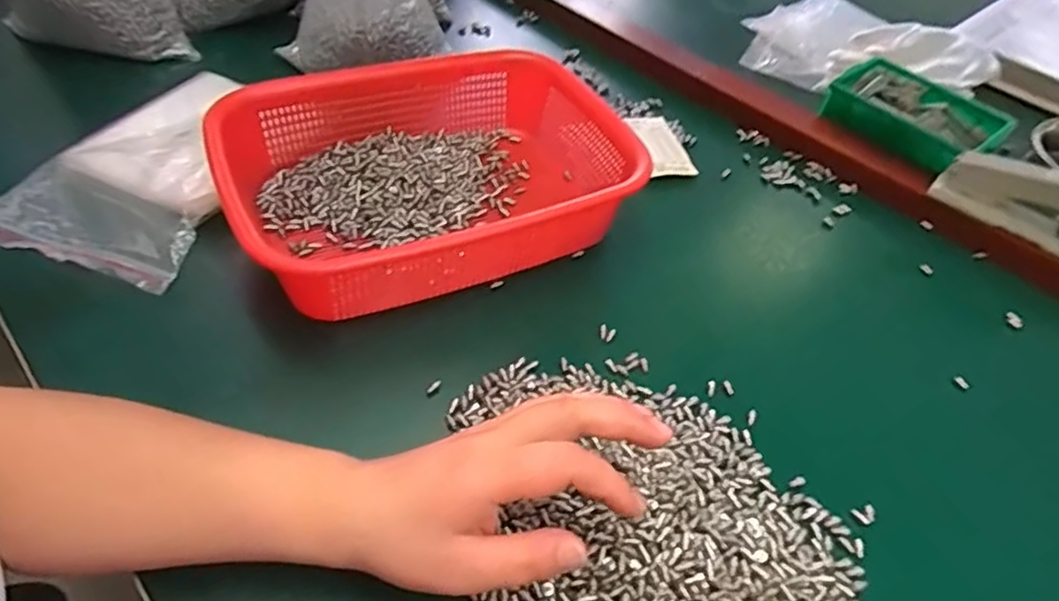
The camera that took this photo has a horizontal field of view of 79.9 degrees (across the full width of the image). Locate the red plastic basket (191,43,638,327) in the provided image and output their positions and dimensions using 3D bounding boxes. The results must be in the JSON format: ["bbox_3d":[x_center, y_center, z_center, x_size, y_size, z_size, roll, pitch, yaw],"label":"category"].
[{"bbox_3d":[-0.070,-0.095,0.482,0.289,0.081,0.214,-20,54,-23],"label":"red plastic basket"}]

